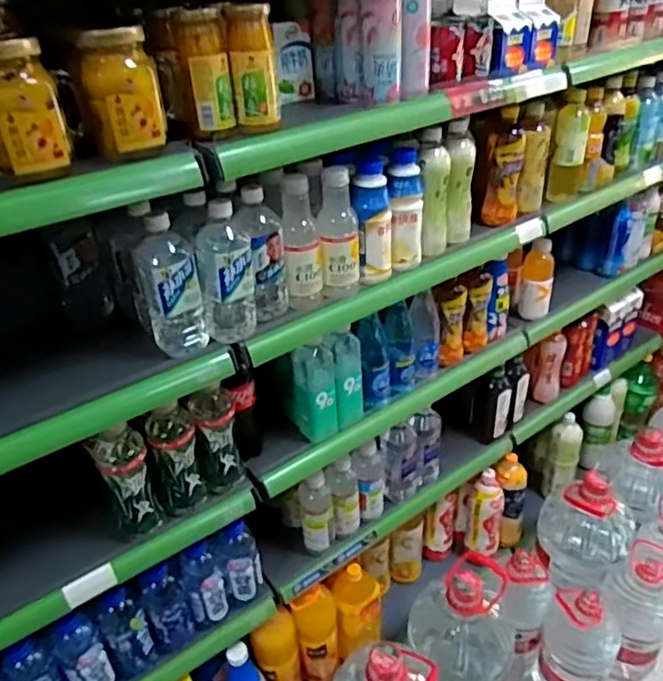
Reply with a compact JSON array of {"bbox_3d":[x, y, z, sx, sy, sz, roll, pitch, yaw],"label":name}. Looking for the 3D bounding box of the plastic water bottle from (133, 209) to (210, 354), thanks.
[{"bbox_3d":[-0.215,-0.071,0.797,0.075,0.188,0.067,-13,33,-13],"label":"plastic water bottle"}]

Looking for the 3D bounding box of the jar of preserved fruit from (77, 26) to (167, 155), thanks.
[{"bbox_3d":[-0.227,-0.272,0.650,0.079,0.117,0.064,-16,33,-17],"label":"jar of preserved fruit"}]

